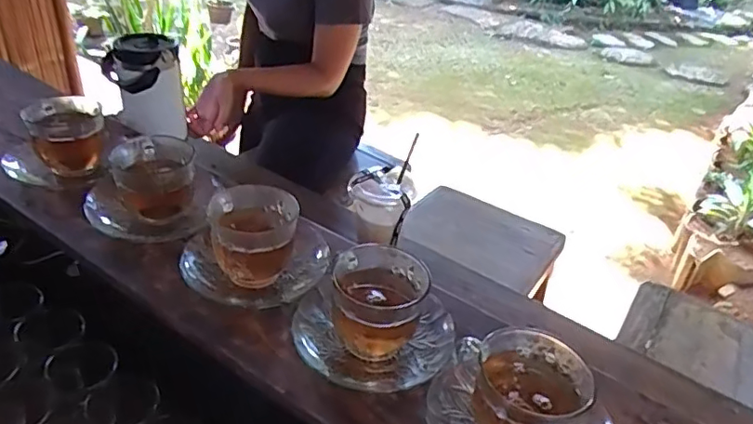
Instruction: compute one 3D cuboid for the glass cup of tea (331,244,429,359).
[{"bbox_3d":[0.000,0.078,0.486,0.077,0.068,0.079,8,34,1],"label":"glass cup of tea"}]

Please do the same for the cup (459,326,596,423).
[{"bbox_3d":[0.107,0.137,0.421,0.086,0.068,0.079,5,34,-4],"label":"cup"}]

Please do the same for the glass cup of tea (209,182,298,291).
[{"bbox_3d":[-0.115,0.021,0.545,0.076,0.062,0.083,5,34,-4],"label":"glass cup of tea"}]

